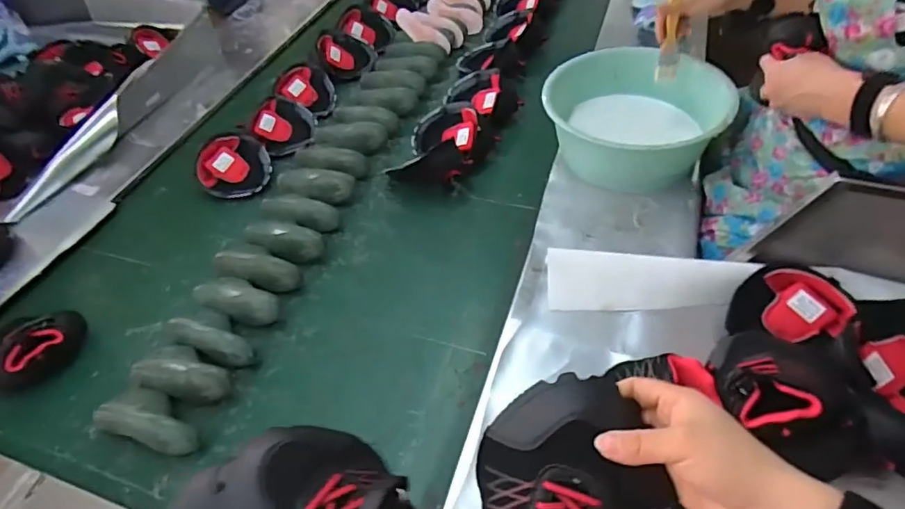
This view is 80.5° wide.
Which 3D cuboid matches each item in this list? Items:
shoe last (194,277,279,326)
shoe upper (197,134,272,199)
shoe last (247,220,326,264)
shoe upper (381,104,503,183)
[{"bbox_3d":[-0.326,0.071,0.821,0.139,0.039,0.069,20,55,19],"label":"shoe last"},{"bbox_3d":[-0.424,-0.169,1.037,0.133,0.054,0.140,-2,50,2],"label":"shoe upper"},{"bbox_3d":[-0.287,-0.025,0.903,0.147,0.049,0.059,17,53,17],"label":"shoe last"},{"bbox_3d":[-0.009,-0.205,1.011,0.175,0.091,0.215,12,52,13],"label":"shoe upper"}]

